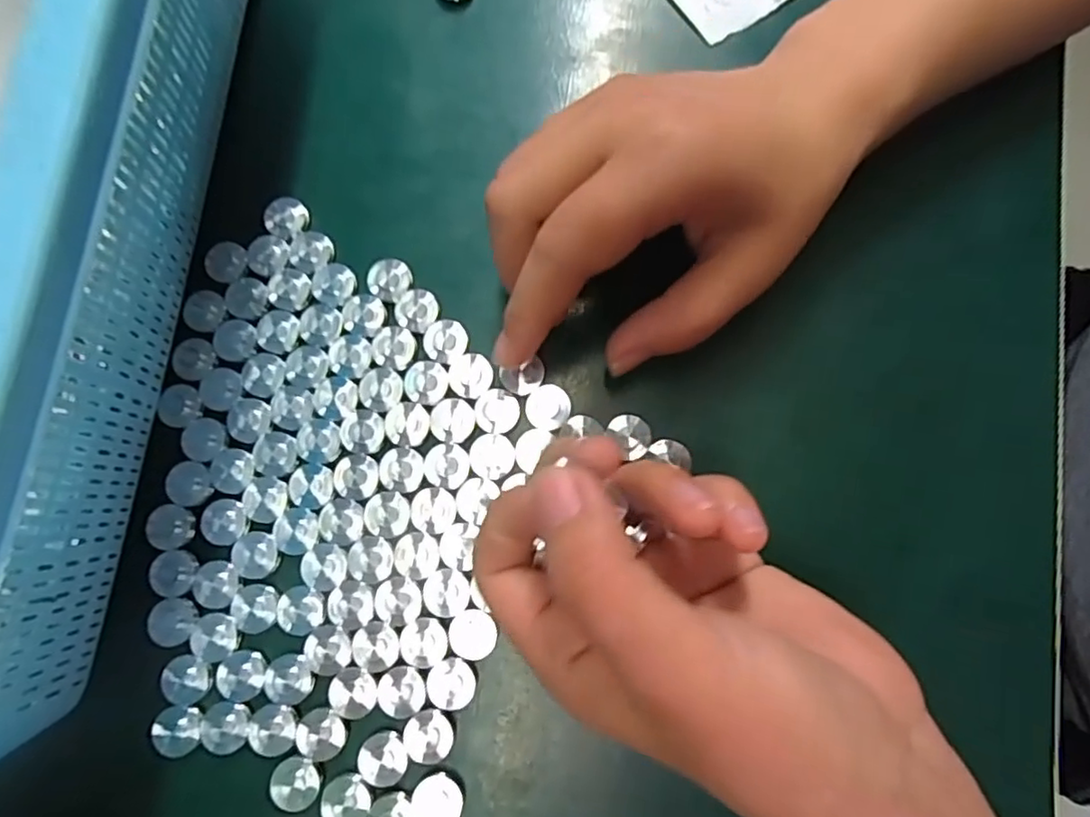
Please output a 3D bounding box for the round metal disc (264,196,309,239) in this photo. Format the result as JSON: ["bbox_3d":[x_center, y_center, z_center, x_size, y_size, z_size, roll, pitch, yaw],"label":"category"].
[{"bbox_3d":[-0.095,-0.070,0.228,0.015,0.006,0.012,-39,81,-6],"label":"round metal disc"}]

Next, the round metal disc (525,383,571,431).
[{"bbox_3d":[0.001,-0.001,0.211,0.015,0.004,0.015,0,80,1],"label":"round metal disc"}]

